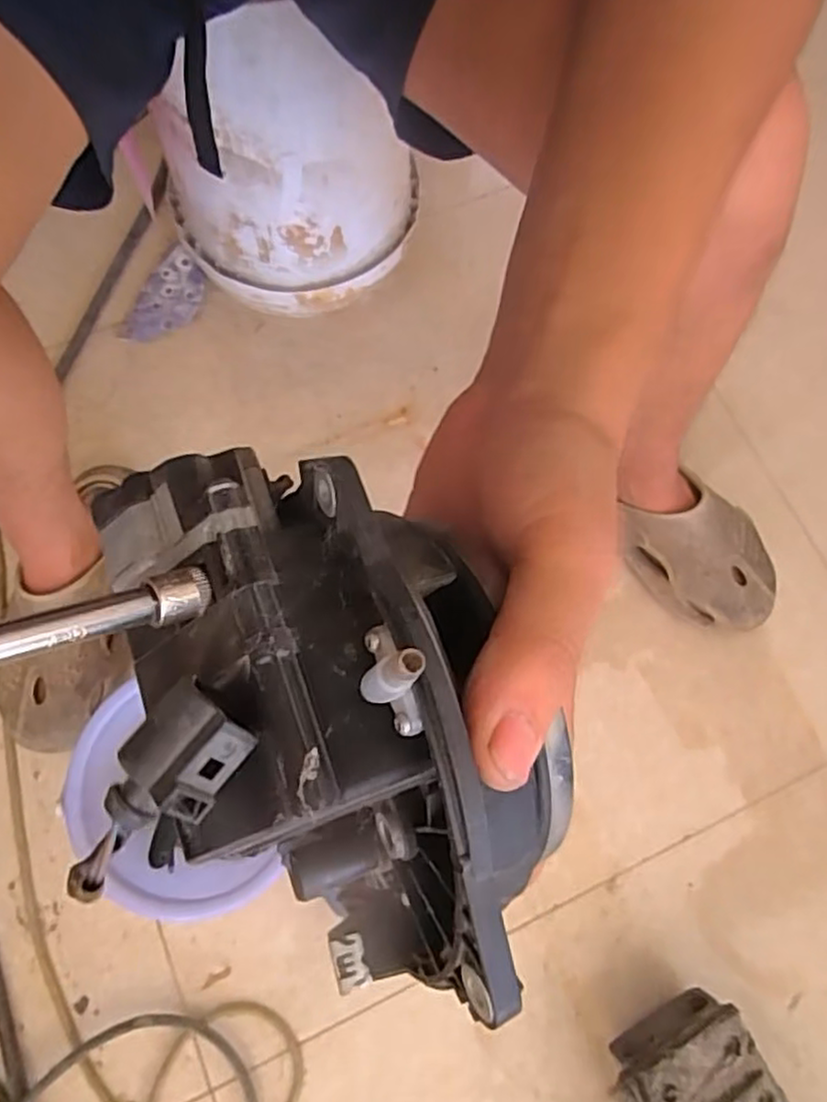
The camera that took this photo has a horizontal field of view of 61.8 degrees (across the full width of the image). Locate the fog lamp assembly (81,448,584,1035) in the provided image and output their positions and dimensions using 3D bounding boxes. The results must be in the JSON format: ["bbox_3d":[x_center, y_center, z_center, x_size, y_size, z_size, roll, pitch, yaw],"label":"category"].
[{"bbox_3d":[-0.026,0.040,0.169,0.101,0.070,0.124,-1,72,-1],"label":"fog lamp assembly"}]

